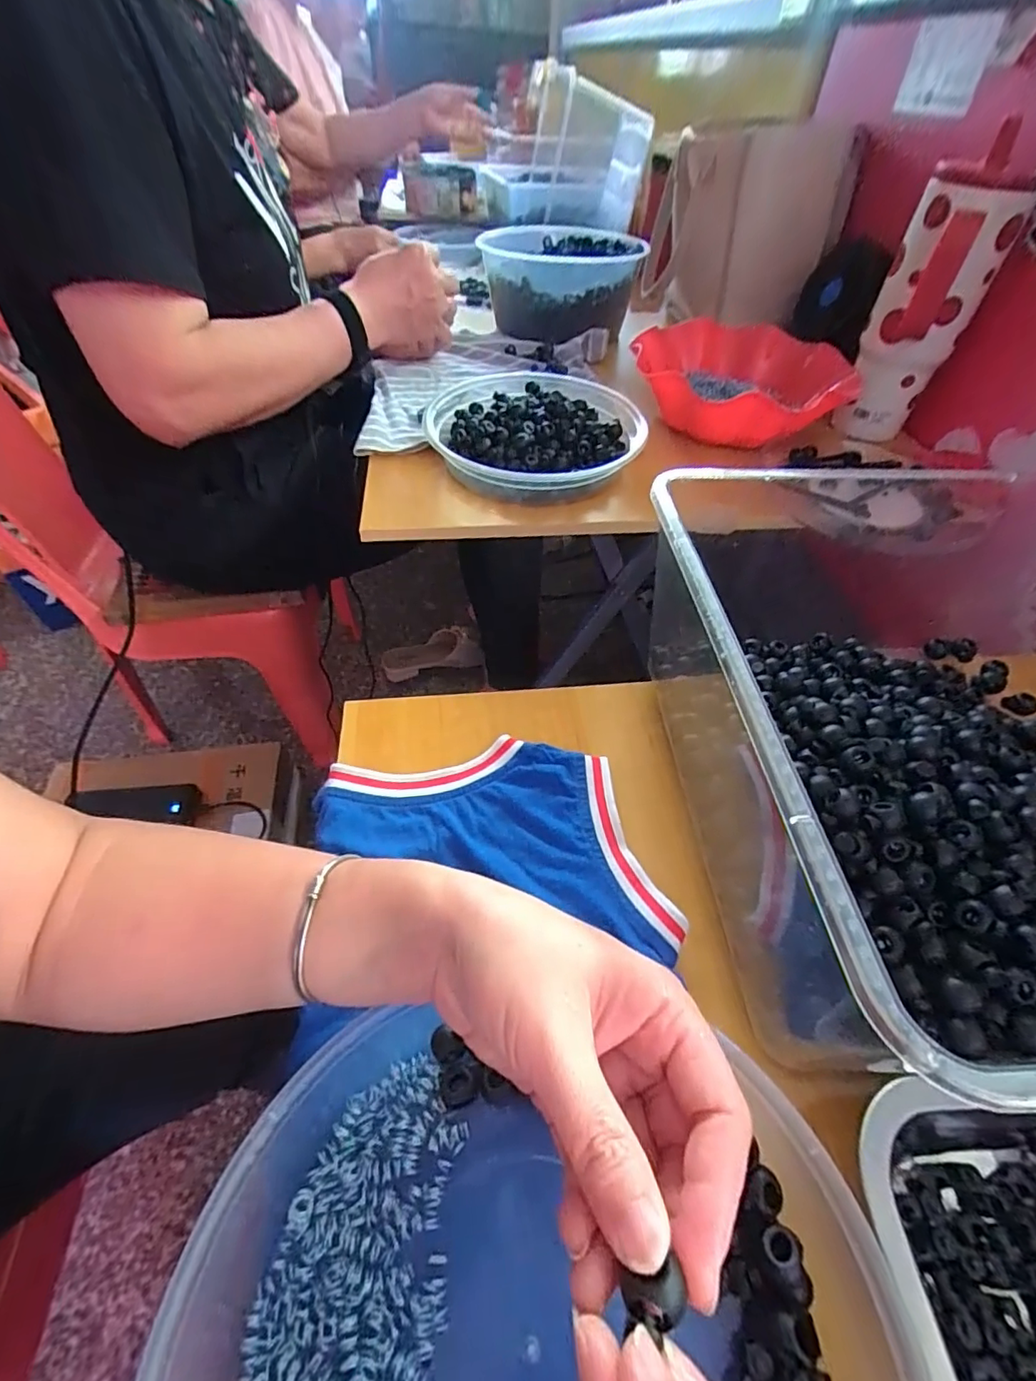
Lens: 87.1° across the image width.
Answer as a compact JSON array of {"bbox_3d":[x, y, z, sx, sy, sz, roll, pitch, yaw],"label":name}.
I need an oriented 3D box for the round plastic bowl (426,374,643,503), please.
[{"bbox_3d":[0.012,-0.243,0.517,0.201,0.040,0.214,4,49,1],"label":"round plastic bowl"}]

